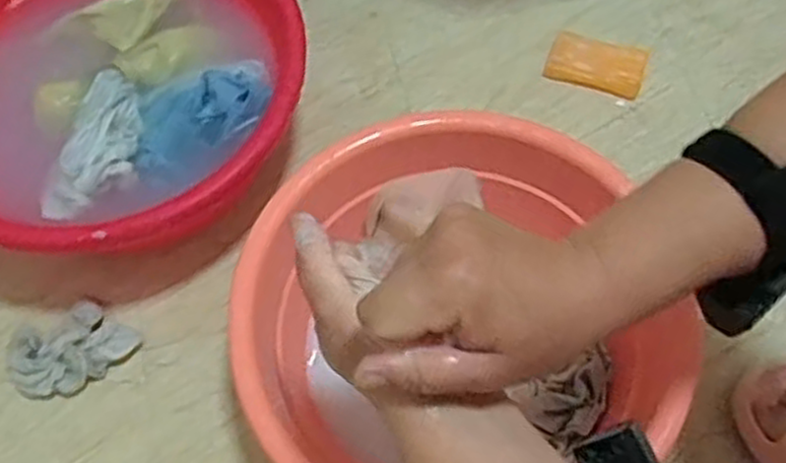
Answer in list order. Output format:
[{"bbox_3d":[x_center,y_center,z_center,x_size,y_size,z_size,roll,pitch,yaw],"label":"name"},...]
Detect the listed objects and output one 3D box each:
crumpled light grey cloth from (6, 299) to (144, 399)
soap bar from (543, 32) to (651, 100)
[{"bbox_3d":[-0.285,0.102,0.676,0.110,0.026,0.072,-20,65,-7],"label":"crumpled light grey cloth"},{"bbox_3d":[0.216,-0.179,0.813,0.100,0.015,0.058,19,66,11],"label":"soap bar"}]

